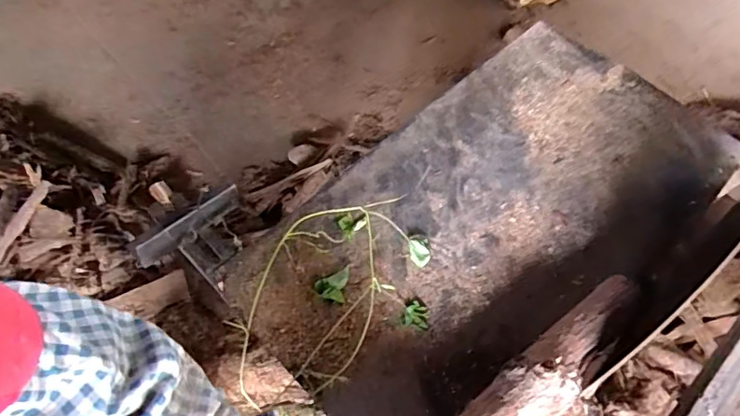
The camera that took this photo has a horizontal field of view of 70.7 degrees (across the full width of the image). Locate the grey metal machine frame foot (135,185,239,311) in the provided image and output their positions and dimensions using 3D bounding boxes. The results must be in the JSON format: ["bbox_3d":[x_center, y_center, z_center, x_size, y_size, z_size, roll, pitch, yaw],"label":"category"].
[{"bbox_3d":[-0.219,0.056,0.713,0.155,0.069,0.110,-38,71,-20],"label":"grey metal machine frame foot"}]

